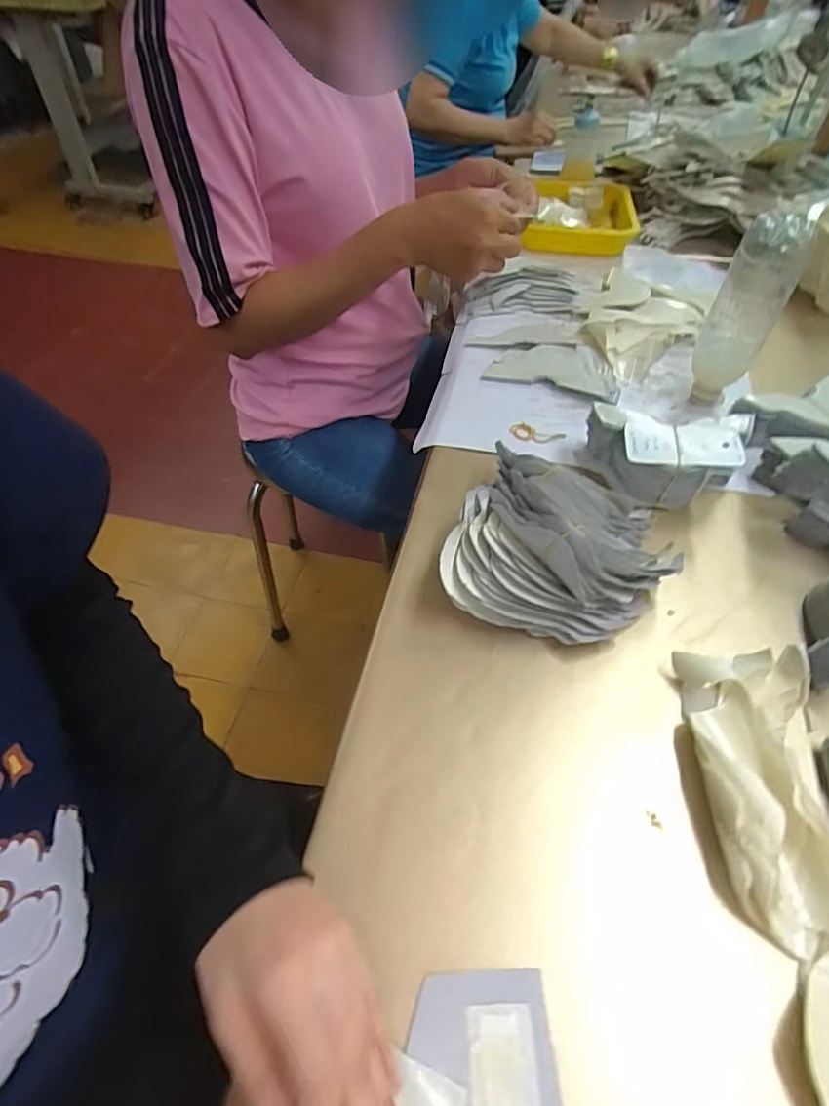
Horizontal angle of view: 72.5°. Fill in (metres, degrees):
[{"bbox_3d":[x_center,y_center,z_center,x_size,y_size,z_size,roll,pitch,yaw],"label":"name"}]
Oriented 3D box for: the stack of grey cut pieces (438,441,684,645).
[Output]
[{"bbox_3d":[0.128,-0.012,0.487,0.183,0.085,0.177,21,53,16],"label":"stack of grey cut pieces"}]

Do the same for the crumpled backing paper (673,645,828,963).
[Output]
[{"bbox_3d":[0.241,0.151,0.387,0.091,0.038,0.198,6,51,4],"label":"crumpled backing paper"}]

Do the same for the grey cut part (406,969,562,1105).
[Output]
[{"bbox_3d":[0.039,0.316,0.273,0.077,0.006,0.180,0,52,-3],"label":"grey cut part"}]

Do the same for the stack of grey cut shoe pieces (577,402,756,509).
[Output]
[{"bbox_3d":[0.243,-0.092,0.551,0.146,0.067,0.083,11,51,7],"label":"stack of grey cut shoe pieces"}]

